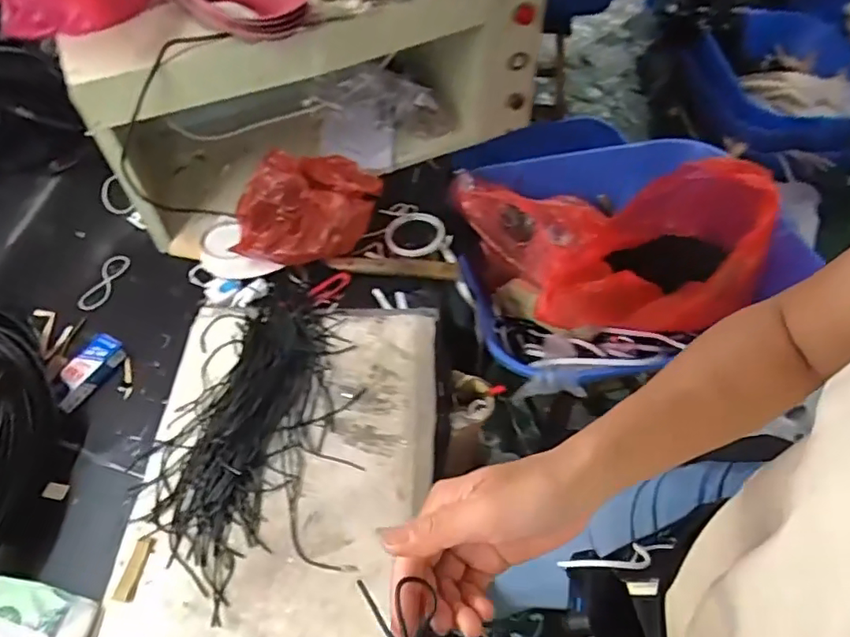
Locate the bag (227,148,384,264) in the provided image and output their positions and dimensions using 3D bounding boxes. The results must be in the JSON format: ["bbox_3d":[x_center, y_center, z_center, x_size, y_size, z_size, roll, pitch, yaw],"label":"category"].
[{"bbox_3d":[-0.182,-0.158,0.843,0.219,0.092,0.189,3,53,4],"label":"bag"}]

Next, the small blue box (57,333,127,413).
[{"bbox_3d":[-0.434,0.070,0.736,0.047,0.028,0.103,16,55,14],"label":"small blue box"}]

